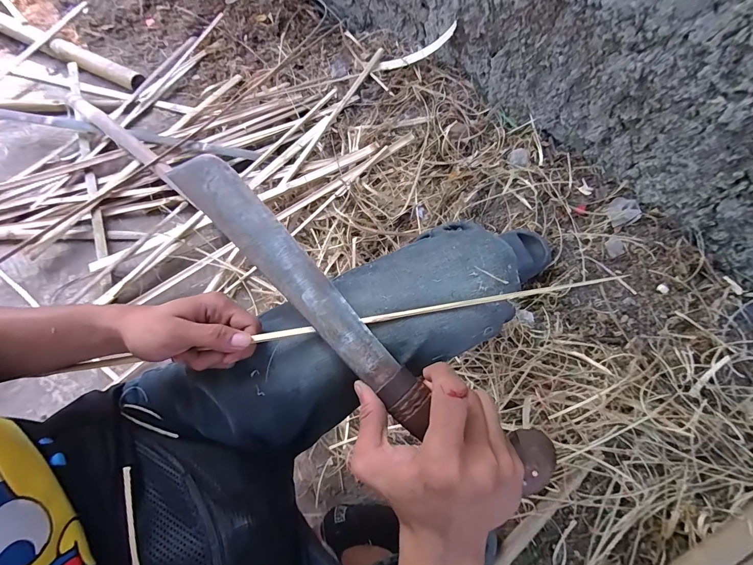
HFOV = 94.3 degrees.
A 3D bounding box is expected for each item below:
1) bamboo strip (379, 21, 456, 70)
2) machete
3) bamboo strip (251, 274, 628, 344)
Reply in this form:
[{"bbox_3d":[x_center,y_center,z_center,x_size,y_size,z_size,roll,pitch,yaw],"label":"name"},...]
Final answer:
[{"bbox_3d":[0.116,-0.654,0.986,0.244,0.050,0.045,-8,62,32],"label":"bamboo strip"},{"bbox_3d":[-0.027,0.023,0.292,0.391,0.019,0.060,43,72,9],"label":"machete"},{"bbox_3d":[0.035,0.024,0.286,0.295,0.005,0.007,-11,66,12],"label":"bamboo strip"}]

